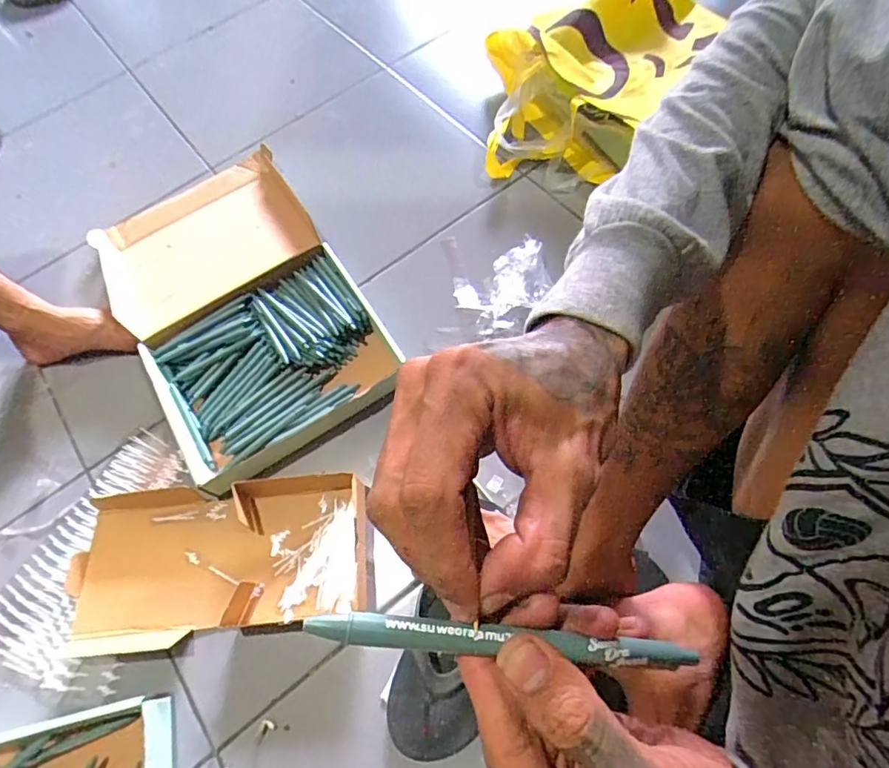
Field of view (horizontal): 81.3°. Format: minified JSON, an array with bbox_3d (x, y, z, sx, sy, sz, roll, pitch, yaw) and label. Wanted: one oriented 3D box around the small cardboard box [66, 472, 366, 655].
[{"bbox_3d":[-0.282,0.213,0.637,0.369,0.046,0.186,-5,65,-1],"label":"small cardboard box"}]

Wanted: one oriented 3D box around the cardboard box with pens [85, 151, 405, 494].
[{"bbox_3d":[-0.316,-0.135,0.785,0.310,0.059,0.527,-29,68,-12],"label":"cardboard box with pens"}]

